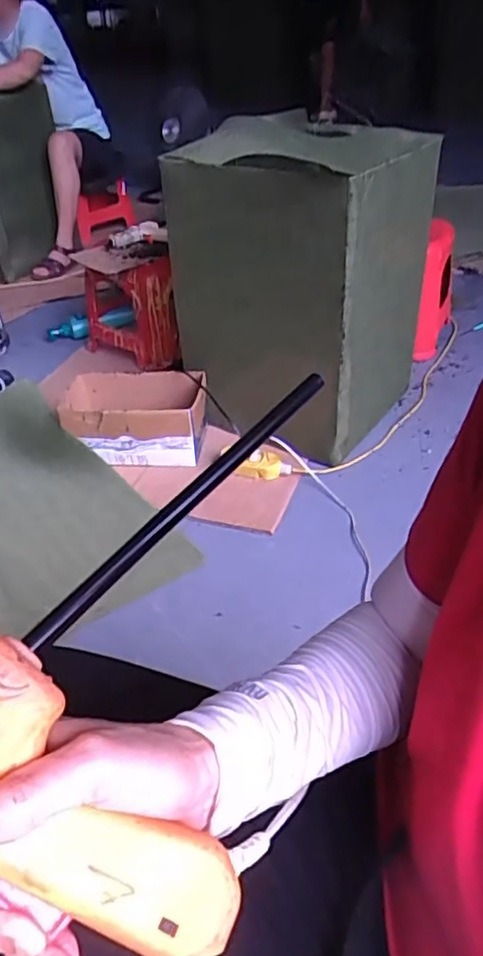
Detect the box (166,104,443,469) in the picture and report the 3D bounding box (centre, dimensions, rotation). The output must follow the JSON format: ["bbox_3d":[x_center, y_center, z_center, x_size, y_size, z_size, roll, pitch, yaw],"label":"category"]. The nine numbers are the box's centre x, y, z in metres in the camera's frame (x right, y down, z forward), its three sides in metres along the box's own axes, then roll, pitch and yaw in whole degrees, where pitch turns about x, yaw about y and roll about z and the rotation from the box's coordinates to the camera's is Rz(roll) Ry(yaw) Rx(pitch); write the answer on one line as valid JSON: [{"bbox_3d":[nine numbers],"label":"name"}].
[{"bbox_3d":[0.139,-0.407,1.348,0.382,0.584,0.410,19,44,28],"label":"box"}]

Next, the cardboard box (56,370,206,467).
[{"bbox_3d":[-0.224,-0.131,1.378,0.296,0.134,0.162,-3,38,3],"label":"cardboard box"}]

